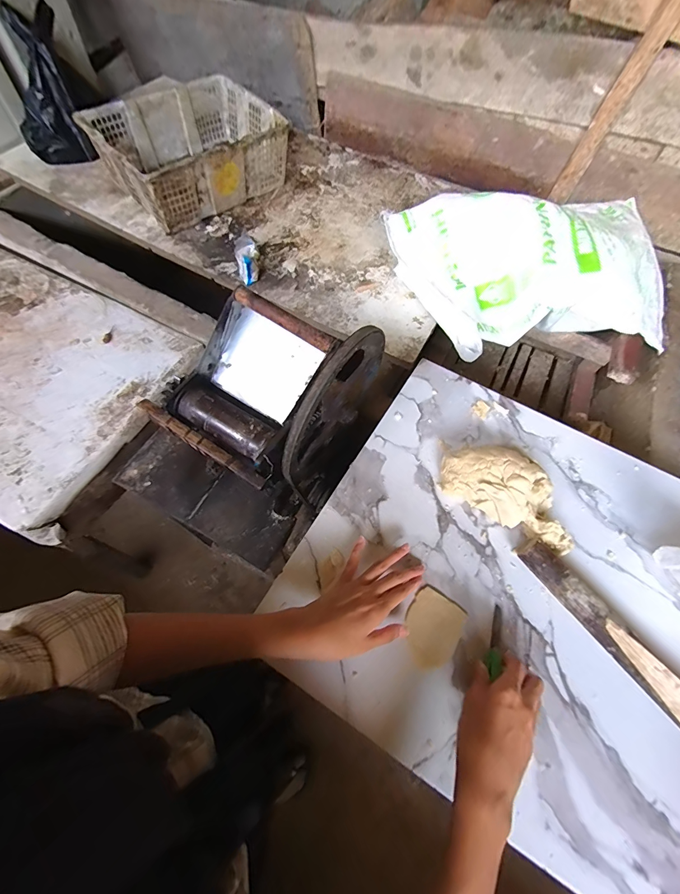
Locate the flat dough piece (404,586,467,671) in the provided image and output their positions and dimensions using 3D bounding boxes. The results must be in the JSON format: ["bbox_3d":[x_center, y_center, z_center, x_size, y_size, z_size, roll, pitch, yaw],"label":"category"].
[{"bbox_3d":[0.106,0.209,0.417,0.060,0.004,0.076,35,67,12],"label":"flat dough piece"}]

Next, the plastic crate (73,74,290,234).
[{"bbox_3d":[-0.429,-0.862,1.067,0.473,0.178,0.349,-41,74,-21],"label":"plastic crate"}]

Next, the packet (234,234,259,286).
[{"bbox_3d":[-0.247,-0.508,0.960,0.059,0.046,0.166,-10,66,-9],"label":"packet"}]

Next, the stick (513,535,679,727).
[{"bbox_3d":[0.323,0.233,0.397,0.038,0.039,0.308,-33,68,-18],"label":"stick"}]

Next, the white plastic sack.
[{"bbox_3d":[0.471,-0.436,0.892,0.638,0.187,0.414,-6,65,-7],"label":"white plastic sack"}]

